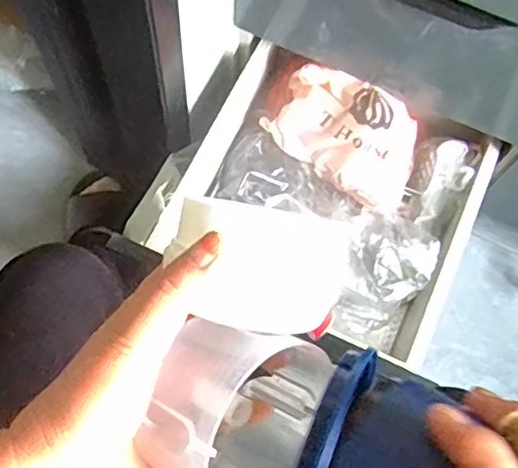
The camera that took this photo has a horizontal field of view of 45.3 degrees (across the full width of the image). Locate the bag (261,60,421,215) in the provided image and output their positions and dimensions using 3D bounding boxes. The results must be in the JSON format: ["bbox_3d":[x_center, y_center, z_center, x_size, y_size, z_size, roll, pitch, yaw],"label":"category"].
[{"bbox_3d":[0.123,-0.155,0.905,0.237,0.104,0.135,27,71,6],"label":"bag"}]

